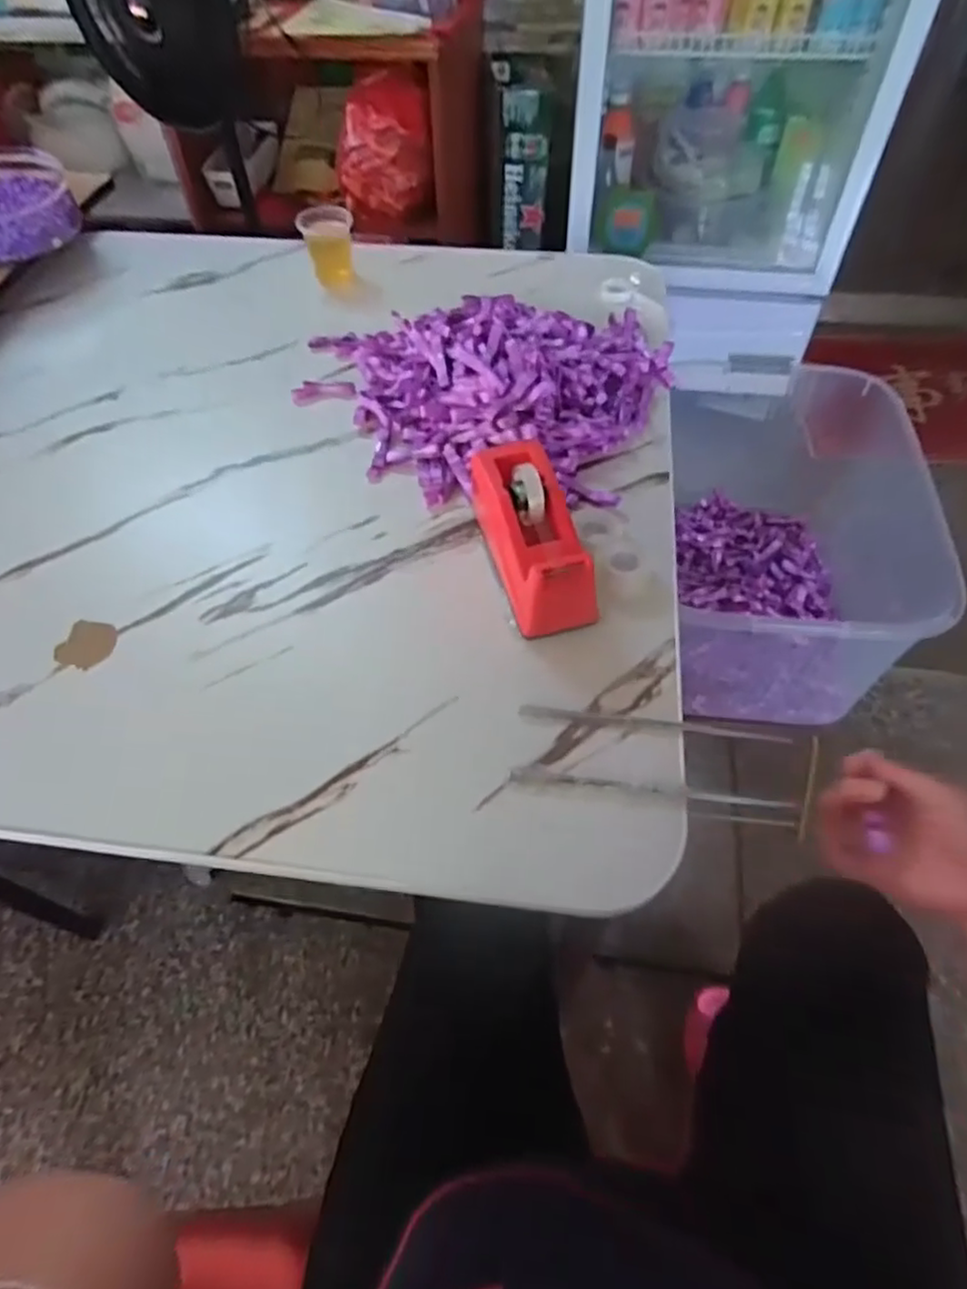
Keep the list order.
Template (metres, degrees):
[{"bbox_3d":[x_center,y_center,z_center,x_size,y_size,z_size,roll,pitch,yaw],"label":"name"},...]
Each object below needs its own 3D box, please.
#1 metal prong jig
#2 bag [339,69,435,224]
[{"bbox_3d":[0.122,0.079,0.452,0.198,0.005,0.068,8,54,7],"label":"metal prong jig"},{"bbox_3d":[-0.220,-1.097,1.488,0.199,0.241,0.128,-6,54,-3],"label":"bag"}]

